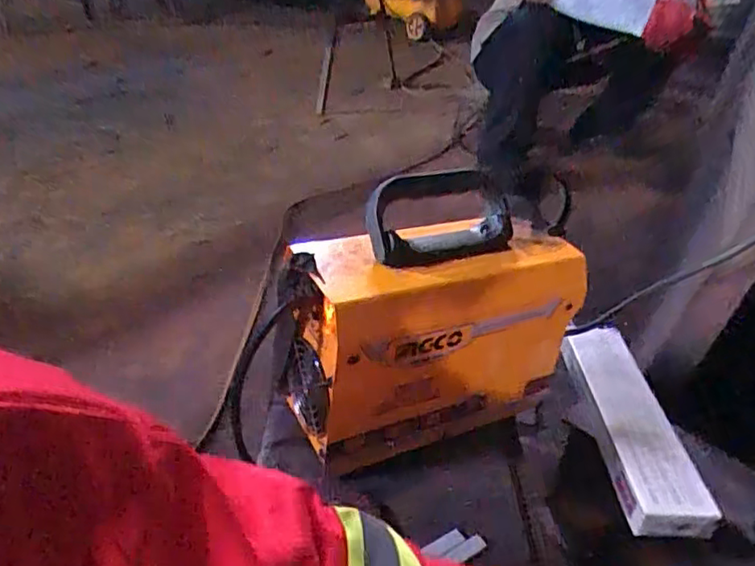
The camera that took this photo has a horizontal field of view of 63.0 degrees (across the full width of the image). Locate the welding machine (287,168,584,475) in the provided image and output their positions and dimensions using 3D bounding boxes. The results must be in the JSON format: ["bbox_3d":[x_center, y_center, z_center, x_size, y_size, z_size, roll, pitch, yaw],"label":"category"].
[{"bbox_3d":[0.048,0.034,0.551,0.254,0.203,0.105,-10,35,-24],"label":"welding machine"}]

